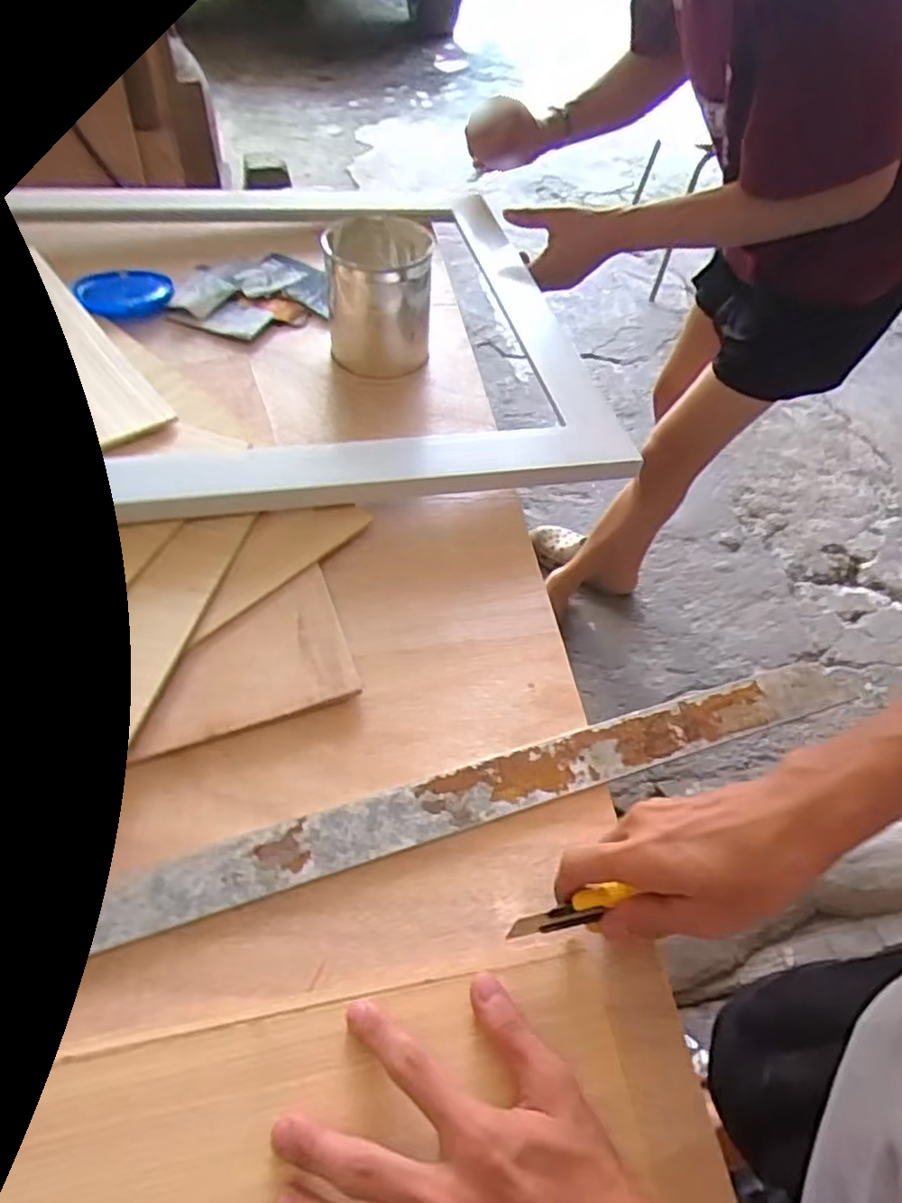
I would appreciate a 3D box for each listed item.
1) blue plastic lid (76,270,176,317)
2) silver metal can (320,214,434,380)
[{"bbox_3d":[-0.347,-0.332,0.711,0.094,0.018,0.098,3,53,-4],"label":"blue plastic lid"},{"bbox_3d":[-0.072,-0.302,0.655,0.101,0.114,0.107,1,53,-5],"label":"silver metal can"}]

